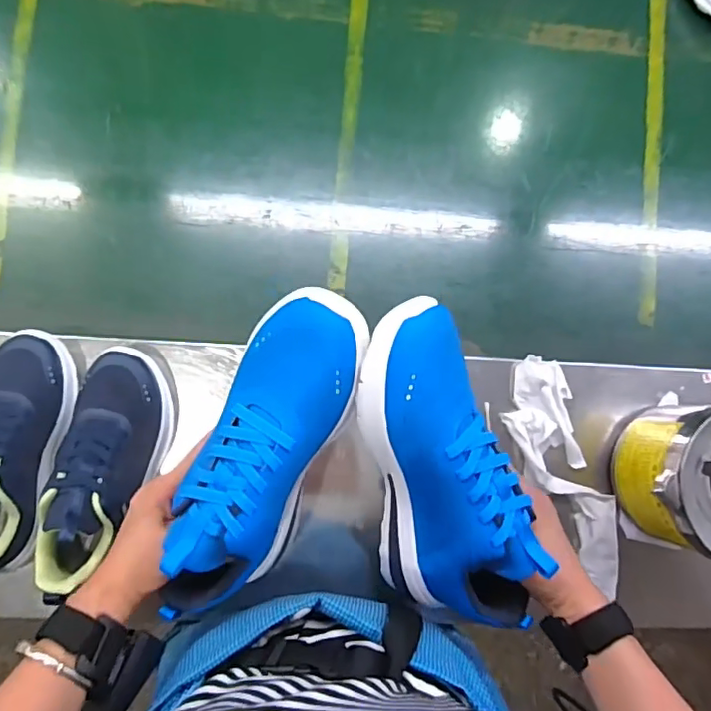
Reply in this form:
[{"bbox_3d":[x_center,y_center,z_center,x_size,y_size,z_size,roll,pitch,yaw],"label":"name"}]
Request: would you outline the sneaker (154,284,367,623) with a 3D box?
[{"bbox_3d":[-0.070,0.081,0.423,0.097,0.098,0.260,24,100,-5],"label":"sneaker"}]

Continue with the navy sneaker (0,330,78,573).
[{"bbox_3d":[-0.301,0.085,0.483,0.073,0.092,0.220,9,72,-6],"label":"navy sneaker"}]

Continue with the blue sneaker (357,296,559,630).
[{"bbox_3d":[0.065,0.092,0.421,0.107,0.082,0.255,-16,105,-7],"label":"blue sneaker"}]

